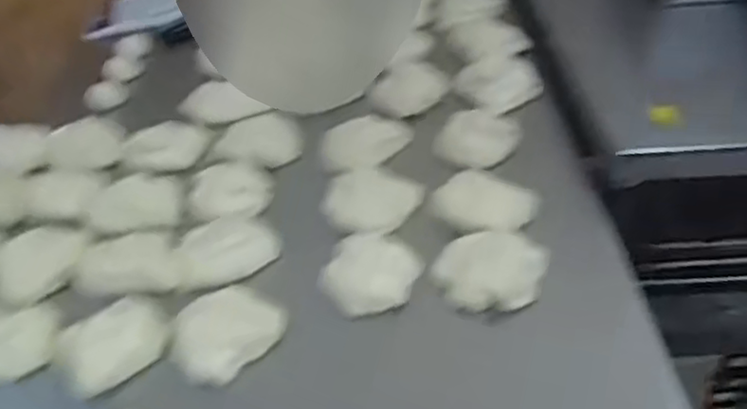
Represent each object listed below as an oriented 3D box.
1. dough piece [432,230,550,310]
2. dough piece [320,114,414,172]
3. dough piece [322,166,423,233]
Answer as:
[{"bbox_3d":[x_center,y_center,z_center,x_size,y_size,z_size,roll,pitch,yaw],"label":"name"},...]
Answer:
[{"bbox_3d":[0.137,0.073,0.809,0.129,0.036,0.094,-3,38,2],"label":"dough piece"},{"bbox_3d":[-0.015,-0.098,1.053,0.139,0.050,0.071,-17,40,-15],"label":"dough piece"},{"bbox_3d":[-0.001,-0.007,0.927,0.129,0.048,0.074,-10,38,-6],"label":"dough piece"}]

